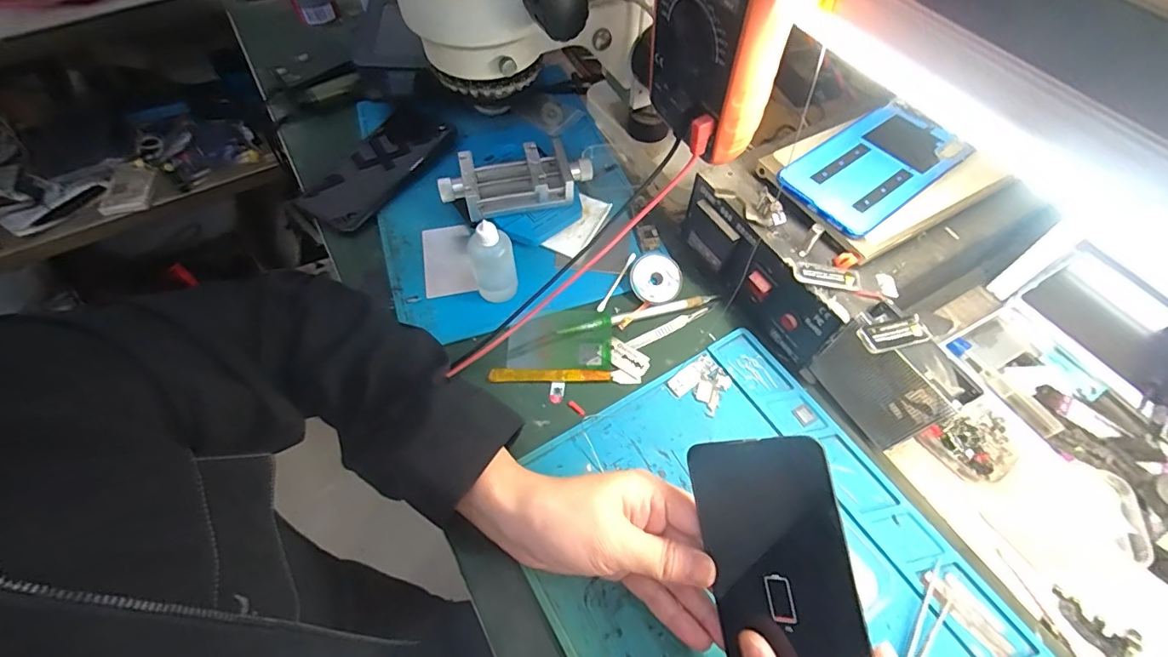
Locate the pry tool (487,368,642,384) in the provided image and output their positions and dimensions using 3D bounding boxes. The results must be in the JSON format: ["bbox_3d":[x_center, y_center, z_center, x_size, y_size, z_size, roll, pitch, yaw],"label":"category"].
[{"bbox_3d":[-0.017,0.038,0.401,0.119,0.004,0.011,0,59,1],"label":"pry tool"}]

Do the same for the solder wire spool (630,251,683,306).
[{"bbox_3d":[0.064,-0.045,0.440,0.045,0.009,0.047,-1,80,5],"label":"solder wire spool"}]

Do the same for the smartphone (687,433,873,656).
[{"bbox_3d":[0.098,0.132,0.253,0.072,0.013,0.147,-16,81,36],"label":"smartphone"}]

